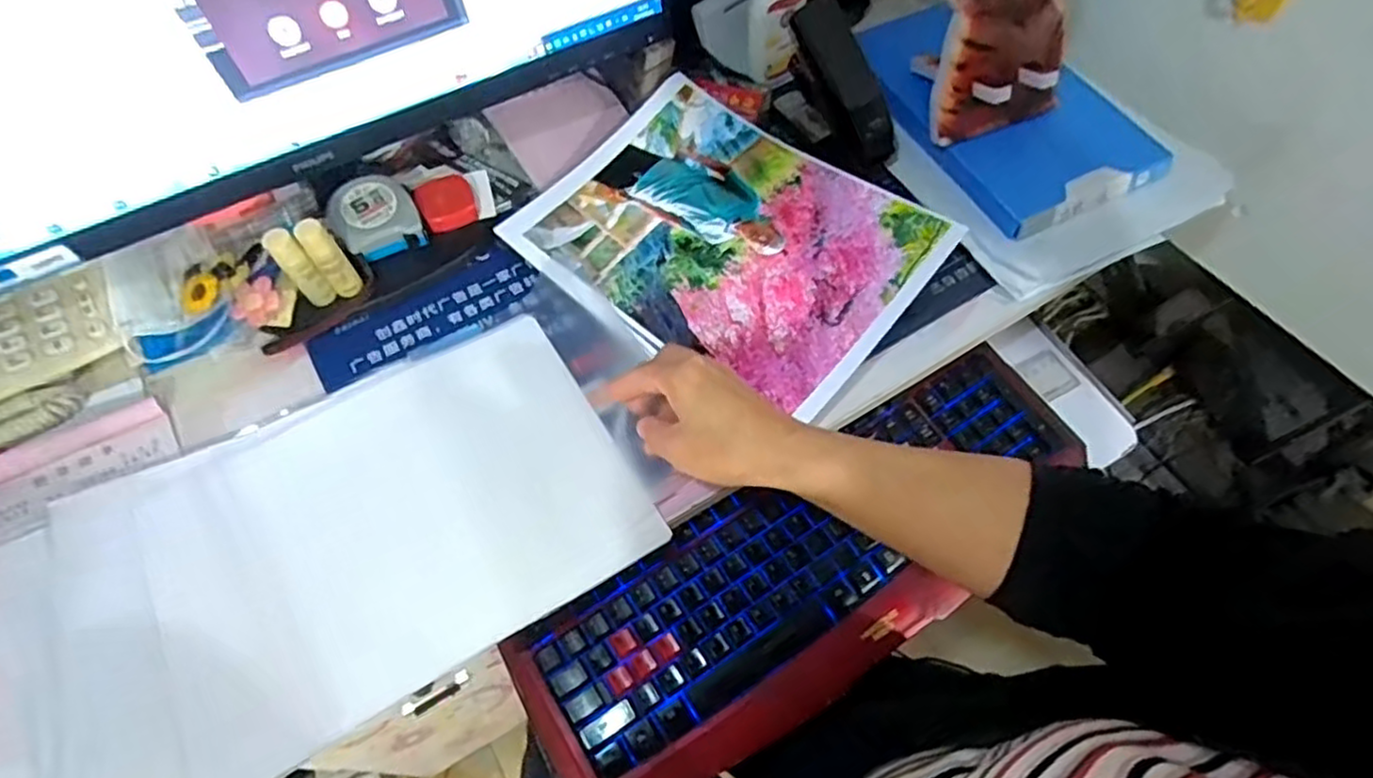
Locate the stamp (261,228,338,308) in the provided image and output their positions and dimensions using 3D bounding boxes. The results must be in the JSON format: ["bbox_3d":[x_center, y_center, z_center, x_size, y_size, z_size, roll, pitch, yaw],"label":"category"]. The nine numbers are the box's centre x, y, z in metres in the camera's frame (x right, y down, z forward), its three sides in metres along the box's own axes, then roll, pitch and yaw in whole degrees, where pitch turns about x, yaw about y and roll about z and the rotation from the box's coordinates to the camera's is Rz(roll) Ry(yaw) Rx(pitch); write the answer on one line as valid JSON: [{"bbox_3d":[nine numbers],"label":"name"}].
[{"bbox_3d":[-0.291,-0.091,0.528,0.018,0.070,0.019,39,69,23],"label":"stamp"}]

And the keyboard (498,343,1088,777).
[{"bbox_3d":[0.099,0.125,0.508,0.448,0.031,0.146,-30,62,-13],"label":"keyboard"}]

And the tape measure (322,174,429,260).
[{"bbox_3d":[-0.253,-0.141,0.572,0.061,0.027,0.068,-23,78,-12],"label":"tape measure"}]

